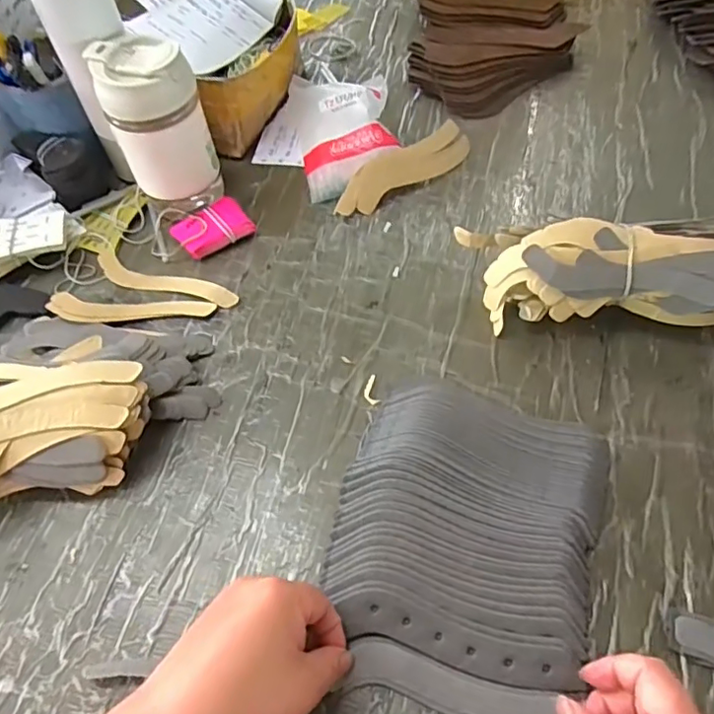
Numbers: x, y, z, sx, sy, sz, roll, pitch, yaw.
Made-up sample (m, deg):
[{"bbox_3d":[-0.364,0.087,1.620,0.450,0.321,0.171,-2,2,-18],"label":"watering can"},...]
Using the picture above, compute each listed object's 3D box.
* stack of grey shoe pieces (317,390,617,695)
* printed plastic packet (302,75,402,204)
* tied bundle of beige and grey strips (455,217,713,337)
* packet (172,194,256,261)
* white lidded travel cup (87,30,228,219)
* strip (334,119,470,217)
[{"bbox_3d":[0.077,0.105,0.386,0.169,0.027,0.184,15,59,13],"label":"stack of grey shoe pieces"},{"bbox_3d":[-0.011,-0.250,0.621,0.105,0.045,0.168,-8,57,-1],"label":"printed plastic packet"},{"bbox_3d":[0.214,-0.067,0.469,0.254,0.076,0.077,5,57,7],"label":"tied bundle of beige and grey strips"},{"bbox_3d":[-0.143,-0.128,0.565,0.072,0.020,0.050,-35,61,-18],"label":"packet"},{"bbox_3d":[-0.181,-0.209,0.536,0.077,0.155,0.070,-19,58,-8],"label":"white lidded travel cup"},{"bbox_3d":[0.048,-0.197,0.595,0.164,0.011,0.044,-33,99,-16],"label":"strip"}]

